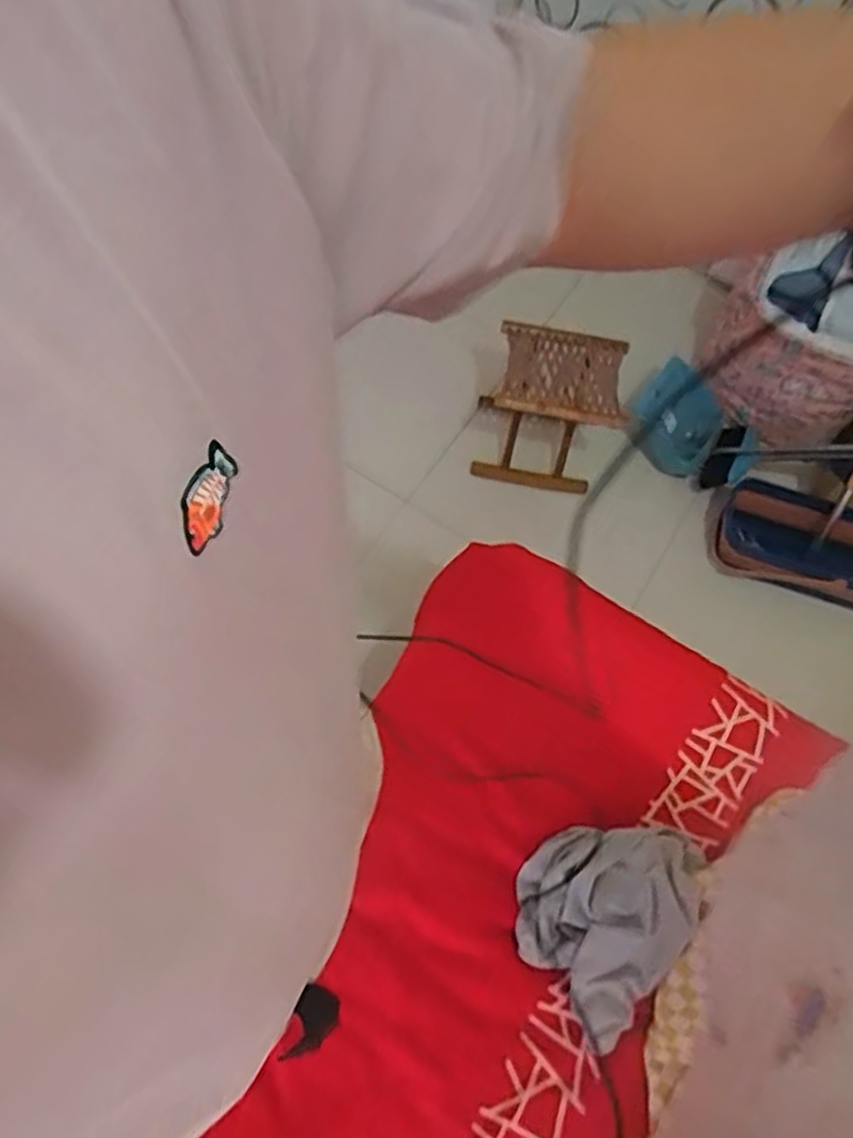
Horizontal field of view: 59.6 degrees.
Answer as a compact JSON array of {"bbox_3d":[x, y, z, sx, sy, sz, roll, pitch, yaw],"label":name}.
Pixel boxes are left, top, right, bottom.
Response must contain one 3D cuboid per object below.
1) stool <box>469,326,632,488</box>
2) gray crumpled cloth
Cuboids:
[{"bbox_3d":[0.285,-0.378,1.773,0.310,0.355,0.251,8,67,0],"label":"stool"},{"bbox_3d":[0.234,0.450,0.996,0.201,0.085,0.280,30,69,10],"label":"gray crumpled cloth"}]

